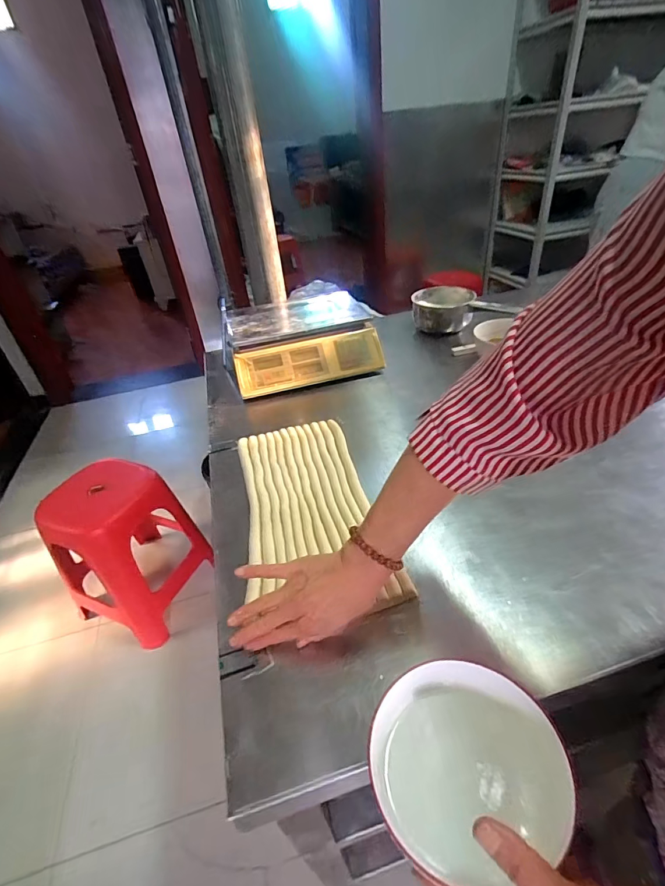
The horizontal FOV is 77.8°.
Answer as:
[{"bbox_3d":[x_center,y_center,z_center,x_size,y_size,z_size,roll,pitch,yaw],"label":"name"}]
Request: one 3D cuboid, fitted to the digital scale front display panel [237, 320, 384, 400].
[{"bbox_3d":[-0.048,-0.185,0.956,0.340,0.105,0.050,-14,-4,-8],"label":"digital scale front display panel"}]

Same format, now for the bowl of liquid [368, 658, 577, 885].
[{"bbox_3d":[0.099,0.244,0.314,0.129,0.057,0.125,-5,35,3],"label":"bowl of liquid"}]

